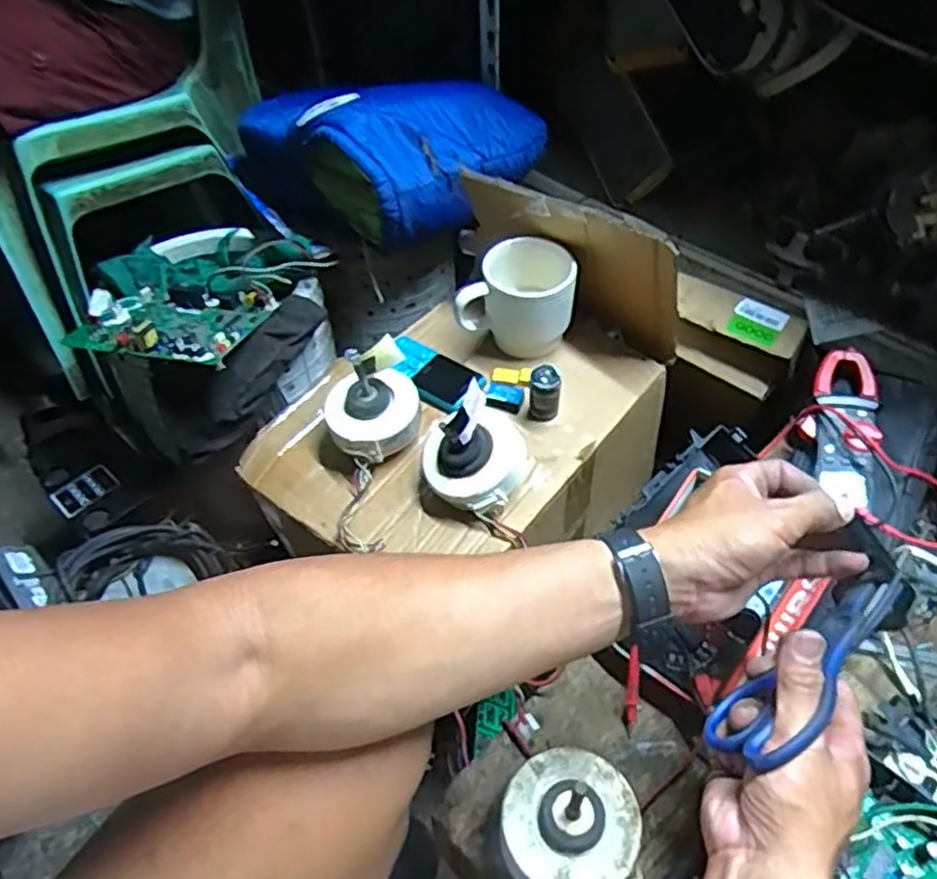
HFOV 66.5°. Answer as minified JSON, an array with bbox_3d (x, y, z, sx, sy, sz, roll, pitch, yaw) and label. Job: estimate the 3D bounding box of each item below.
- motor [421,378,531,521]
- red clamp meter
[{"bbox_3d":[0.006,0.010,0.630,0.090,0.088,0.086,-1,47,1],"label":"motor"},{"bbox_3d":[0.334,-0.013,0.639,0.059,0.026,0.156,8,68,9],"label":"red clamp meter"}]

